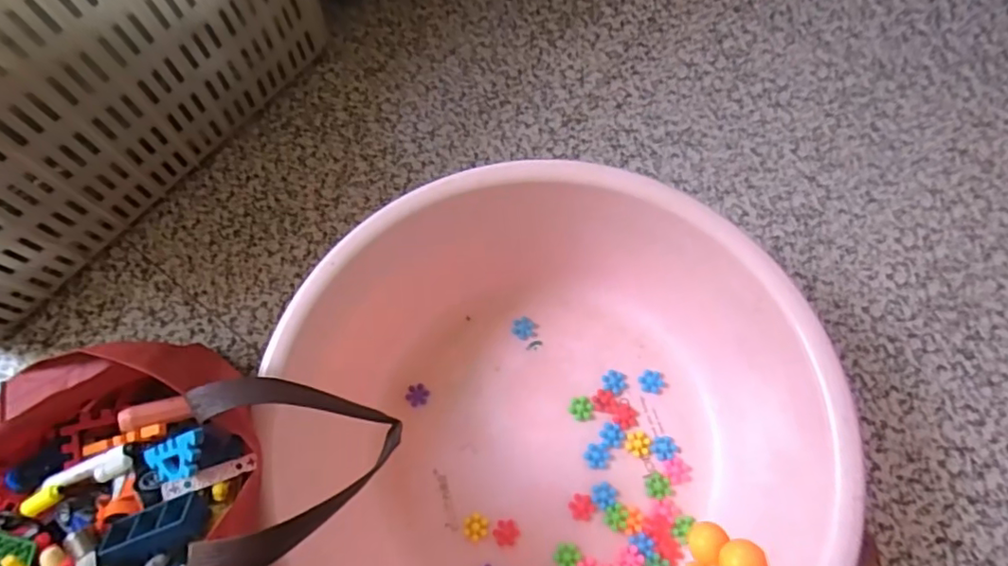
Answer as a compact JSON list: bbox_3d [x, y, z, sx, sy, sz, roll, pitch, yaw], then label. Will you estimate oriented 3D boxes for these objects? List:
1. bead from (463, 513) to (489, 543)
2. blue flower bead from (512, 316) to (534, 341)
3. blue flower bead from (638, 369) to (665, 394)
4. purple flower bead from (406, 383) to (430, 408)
[{"bbox_3d":[-0.028,0.251,0.591,0.025,0.008,0.026,-5,67,-1],"label":"bead"},{"bbox_3d":[0.023,0.054,0.678,0.026,0.012,0.026,-1,67,1],"label":"blue flower bead"},{"bbox_3d":[0.166,0.111,0.646,0.026,0.007,0.027,-1,67,1],"label":"blue flower bead"},{"bbox_3d":[-0.097,0.127,0.652,0.026,0.007,0.024,-1,67,1],"label":"purple flower bead"}]

